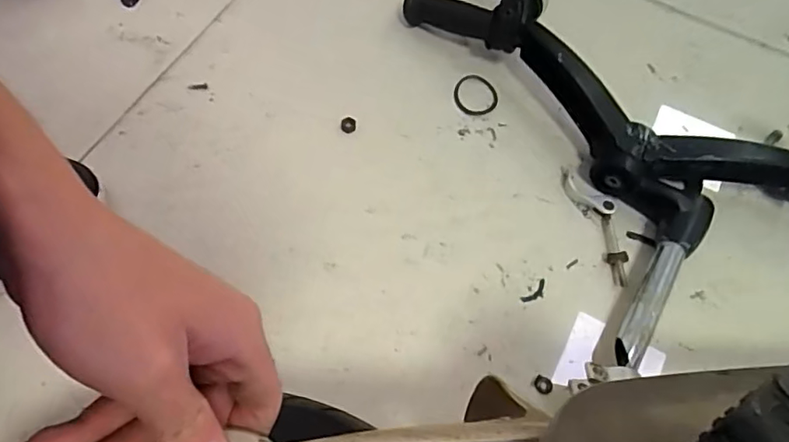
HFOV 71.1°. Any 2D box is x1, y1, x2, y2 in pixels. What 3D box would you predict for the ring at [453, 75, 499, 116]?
[{"bbox_3d":[0.076,-0.118,0.521,0.042,0.004,0.045,1,64,-3],"label":"ring"}]

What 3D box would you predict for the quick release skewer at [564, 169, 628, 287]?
[{"bbox_3d":[0.179,-0.001,0.469,0.031,0.013,0.111,-16,66,-11],"label":"quick release skewer"}]

